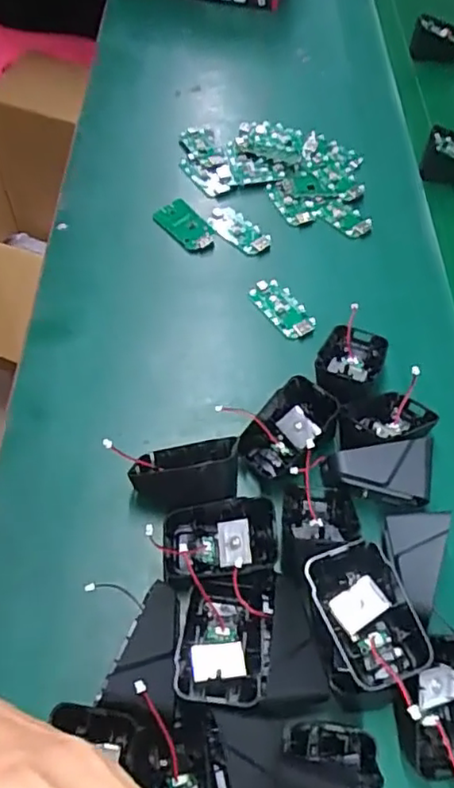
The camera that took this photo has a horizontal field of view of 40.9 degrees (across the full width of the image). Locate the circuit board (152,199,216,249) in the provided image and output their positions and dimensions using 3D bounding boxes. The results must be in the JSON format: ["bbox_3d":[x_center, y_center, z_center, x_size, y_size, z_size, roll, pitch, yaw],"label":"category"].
[{"bbox_3d":[-0.037,-0.152,0.551,0.035,0.012,0.059,-37,65,-23],"label":"circuit board"}]

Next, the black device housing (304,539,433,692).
[{"bbox_3d":[0.072,0.117,0.322,0.046,0.027,0.069,-15,58,-12],"label":"black device housing"}]

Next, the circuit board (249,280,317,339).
[{"bbox_3d":[0.046,-0.070,0.499,0.030,0.008,0.064,-30,62,-20],"label":"circuit board"}]

